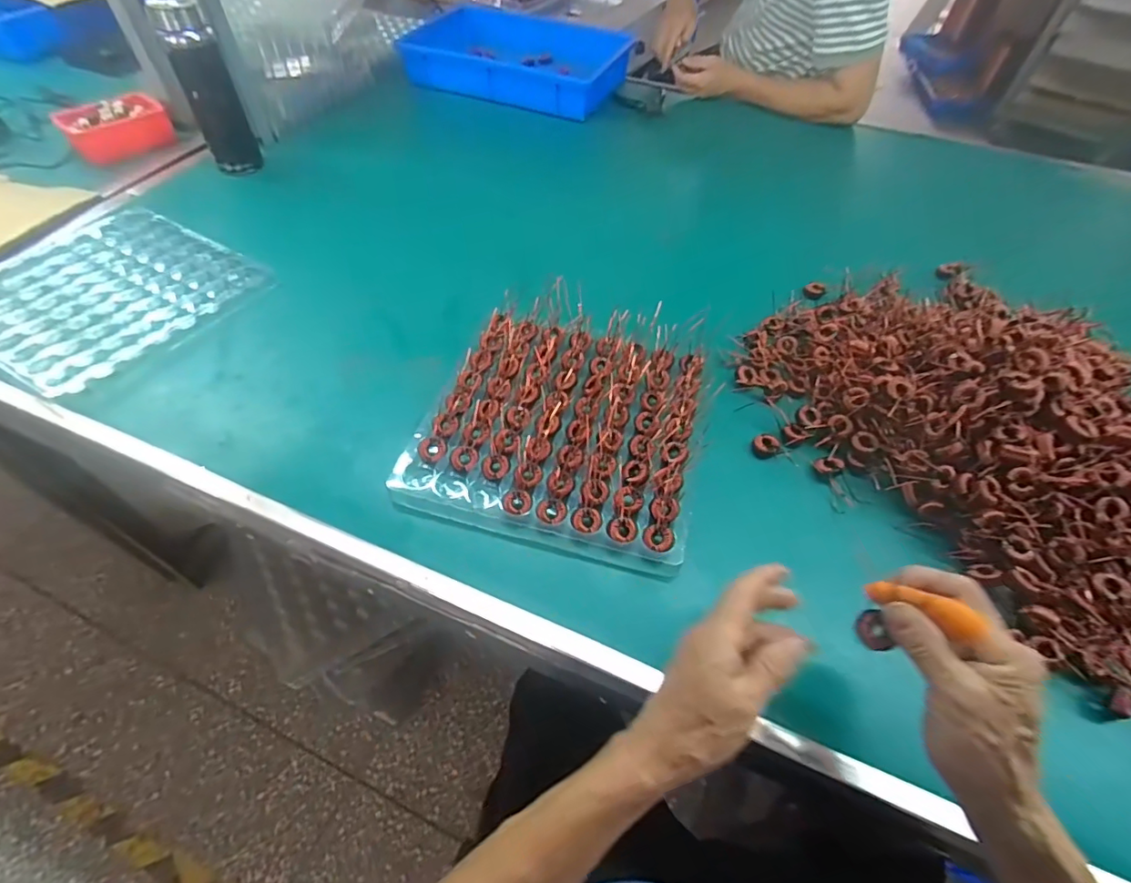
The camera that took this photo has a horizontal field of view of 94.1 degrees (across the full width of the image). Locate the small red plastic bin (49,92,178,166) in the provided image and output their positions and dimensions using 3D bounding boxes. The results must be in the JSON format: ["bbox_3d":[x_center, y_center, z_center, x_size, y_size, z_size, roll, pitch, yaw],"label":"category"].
[{"bbox_3d":[-0.750,-0.527,0.886,0.155,0.056,0.090,-34,61,-25],"label":"small red plastic bin"}]

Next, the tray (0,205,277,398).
[{"bbox_3d":[-0.611,-0.203,0.689,0.350,0.025,0.283,26,56,16],"label":"tray"}]

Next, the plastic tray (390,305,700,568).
[{"bbox_3d":[0.000,-0.023,0.566,0.284,0.032,0.287,15,54,8],"label":"plastic tray"}]

